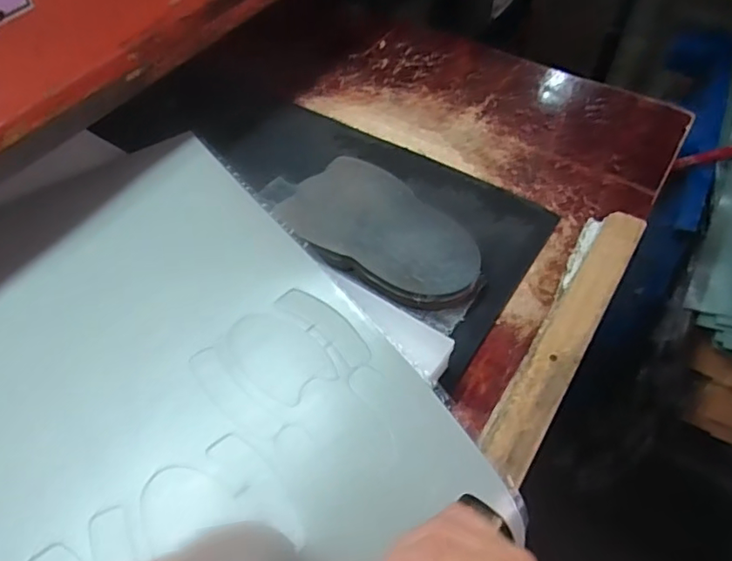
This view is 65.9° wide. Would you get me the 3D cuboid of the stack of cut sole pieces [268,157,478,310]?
[{"bbox_3d":[0.011,-0.039,0.509,0.183,0.028,0.109,38,61,26],"label":"stack of cut sole pieces"}]

